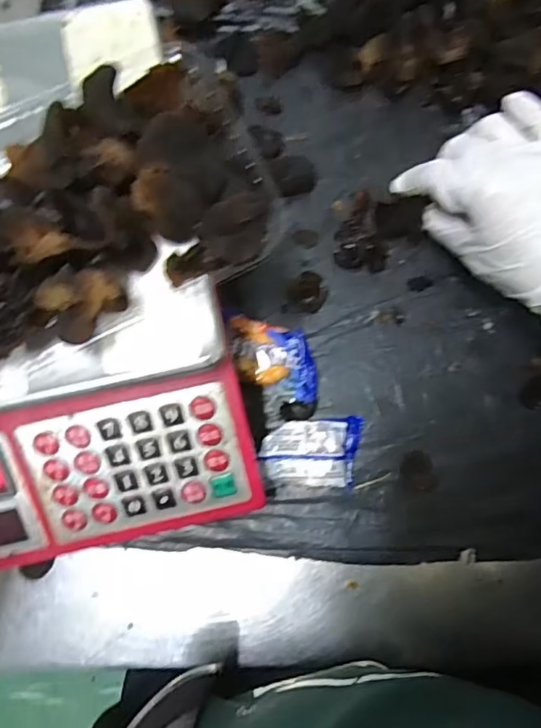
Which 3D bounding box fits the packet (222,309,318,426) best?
[{"bbox_3d":[0.002,-0.005,0.381,0.050,0.021,0.078,-28,82,-2],"label":"packet"}]

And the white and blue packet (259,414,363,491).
[{"bbox_3d":[0.027,0.058,0.371,0.064,0.020,0.047,5,82,3],"label":"white and blue packet"}]

